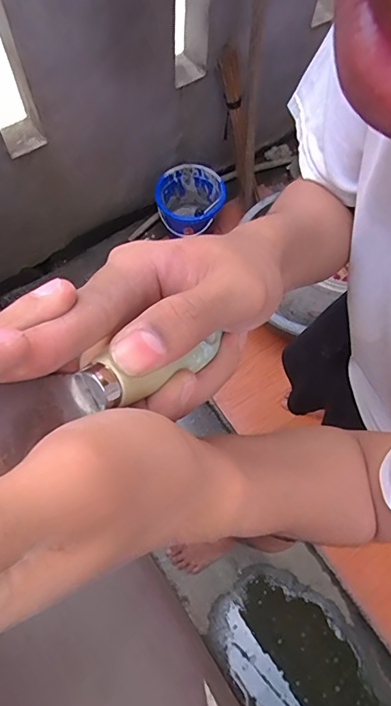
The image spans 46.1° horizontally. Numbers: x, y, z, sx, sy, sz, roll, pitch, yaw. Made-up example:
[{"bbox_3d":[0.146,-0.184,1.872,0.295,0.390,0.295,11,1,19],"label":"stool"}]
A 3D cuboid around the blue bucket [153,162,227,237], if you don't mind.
[{"bbox_3d":[-0.021,-0.500,1.597,0.225,0.185,0.222,1,67,-2],"label":"blue bucket"}]

